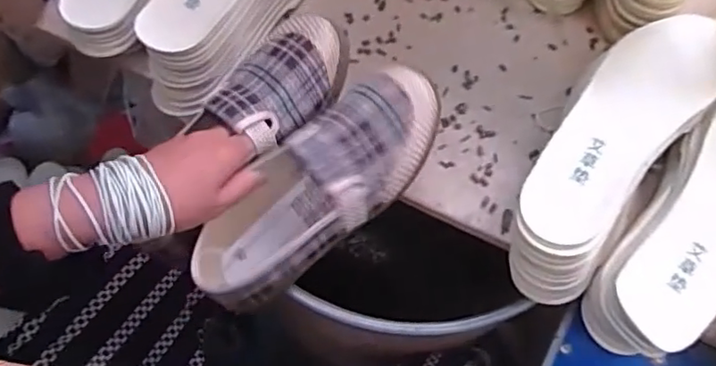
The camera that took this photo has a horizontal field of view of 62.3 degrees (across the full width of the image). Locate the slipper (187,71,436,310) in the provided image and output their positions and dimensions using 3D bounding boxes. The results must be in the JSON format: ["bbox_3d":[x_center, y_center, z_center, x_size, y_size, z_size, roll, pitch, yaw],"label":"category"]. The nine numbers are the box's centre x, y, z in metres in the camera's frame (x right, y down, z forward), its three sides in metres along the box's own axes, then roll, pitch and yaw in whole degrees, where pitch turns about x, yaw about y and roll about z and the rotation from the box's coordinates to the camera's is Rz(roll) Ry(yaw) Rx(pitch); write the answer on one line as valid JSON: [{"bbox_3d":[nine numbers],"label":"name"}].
[{"bbox_3d":[-0.032,0.001,0.469,0.228,0.078,0.083,-42,73,6],"label":"slipper"}]

